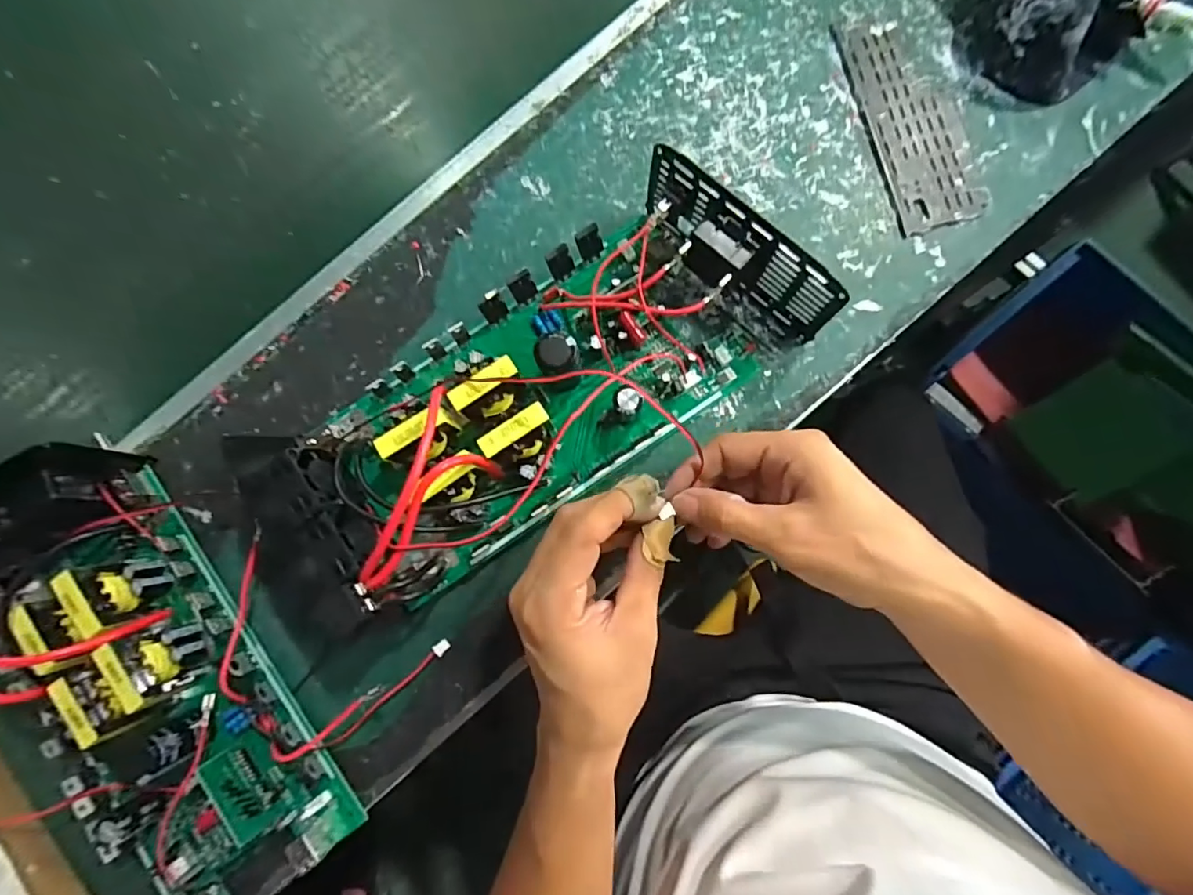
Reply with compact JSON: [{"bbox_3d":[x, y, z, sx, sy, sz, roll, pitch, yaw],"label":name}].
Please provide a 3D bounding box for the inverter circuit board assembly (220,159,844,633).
[{"bbox_3d":[-0.041,-0.036,0.305,0.326,0.076,0.128,-33,80,-5],"label":"inverter circuit board assembly"}]

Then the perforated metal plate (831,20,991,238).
[{"bbox_3d":[0.203,-0.212,0.345,0.057,0.007,0.147,-15,81,3],"label":"perforated metal plate"}]

